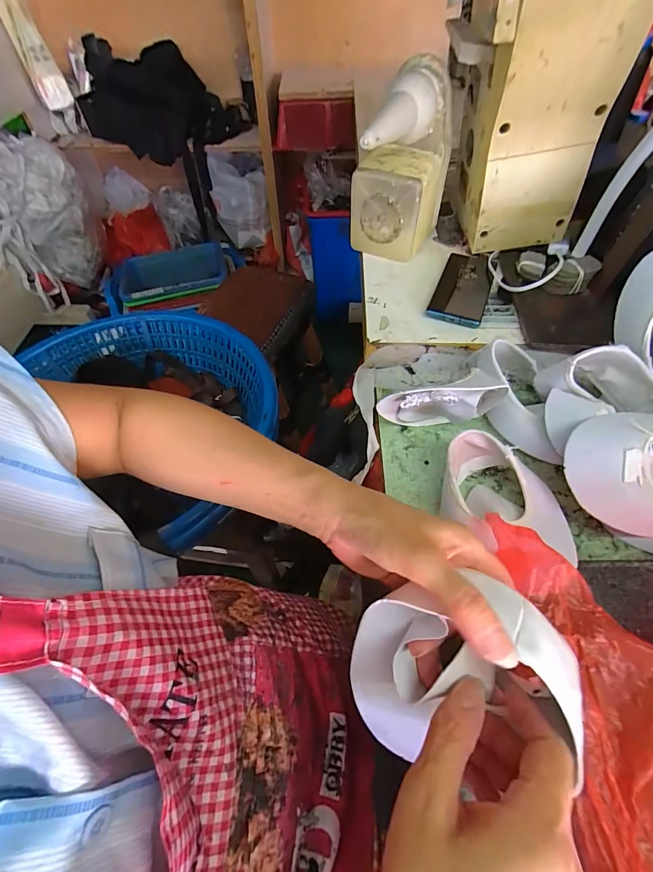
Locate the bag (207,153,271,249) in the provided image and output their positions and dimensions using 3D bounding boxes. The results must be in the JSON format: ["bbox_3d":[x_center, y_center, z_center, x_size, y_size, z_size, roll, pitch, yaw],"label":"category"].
[{"bbox_3d":[-0.356,-0.968,1.527,0.217,0.280,0.133,-7,56,-4],"label":"bag"}]

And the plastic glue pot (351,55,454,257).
[{"bbox_3d":[0.098,-0.350,0.514,0.121,0.200,0.193,14,57,10],"label":"plastic glue pot"}]

